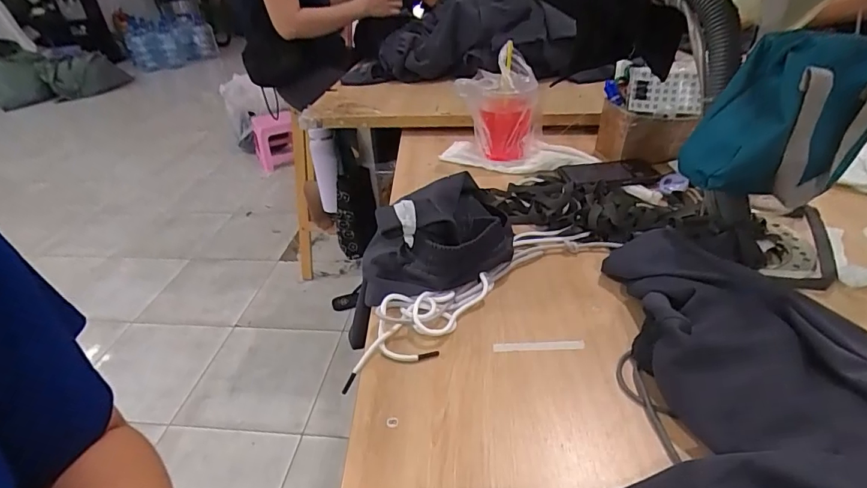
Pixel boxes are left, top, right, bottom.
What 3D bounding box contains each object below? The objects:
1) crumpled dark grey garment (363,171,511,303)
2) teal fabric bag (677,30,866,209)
[{"bbox_3d":[0.004,-0.017,0.630,0.215,0.095,0.167,-11,34,-10],"label":"crumpled dark grey garment"},{"bbox_3d":[0.381,-0.134,0.513,0.181,0.174,0.102,-14,35,-14],"label":"teal fabric bag"}]

